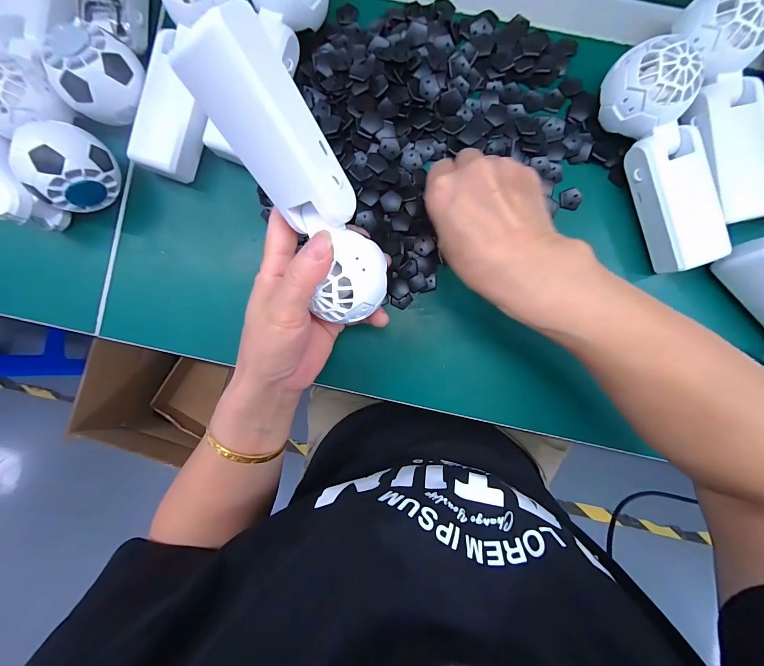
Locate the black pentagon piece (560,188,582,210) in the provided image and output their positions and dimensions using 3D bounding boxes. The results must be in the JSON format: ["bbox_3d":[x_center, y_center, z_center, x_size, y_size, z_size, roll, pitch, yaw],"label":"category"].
[{"bbox_3d":[0.164,-0.118,0.282,0.018,0.004,0.018,12,90,1],"label":"black pentagon piece"}]

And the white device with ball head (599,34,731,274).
[{"bbox_3d":[0.223,-0.133,0.253,0.049,0.059,0.164,-21,89,0],"label":"white device with ball head"}]

